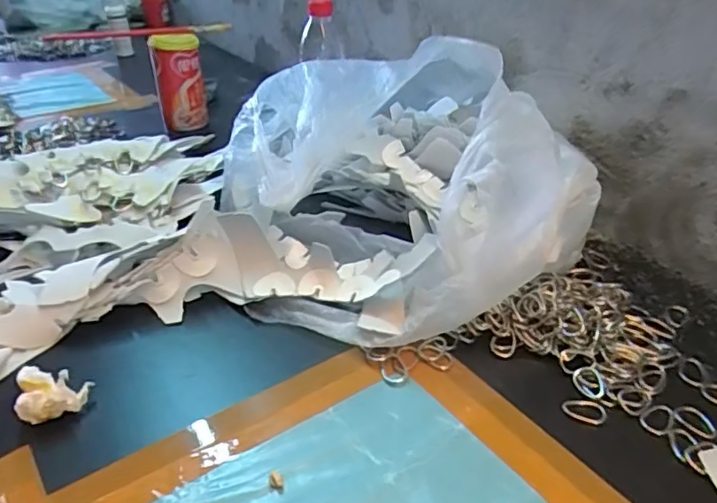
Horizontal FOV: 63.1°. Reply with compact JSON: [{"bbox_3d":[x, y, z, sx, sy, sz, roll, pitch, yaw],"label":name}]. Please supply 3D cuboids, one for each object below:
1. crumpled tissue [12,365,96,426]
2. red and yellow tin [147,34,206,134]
[{"bbox_3d":[-0.213,0.102,0.403,0.044,0.031,0.033,1,33,0],"label":"crumpled tissue"},{"bbox_3d":[-0.257,-0.241,0.826,0.066,0.118,0.055,1,33,0],"label":"red and yellow tin"}]

